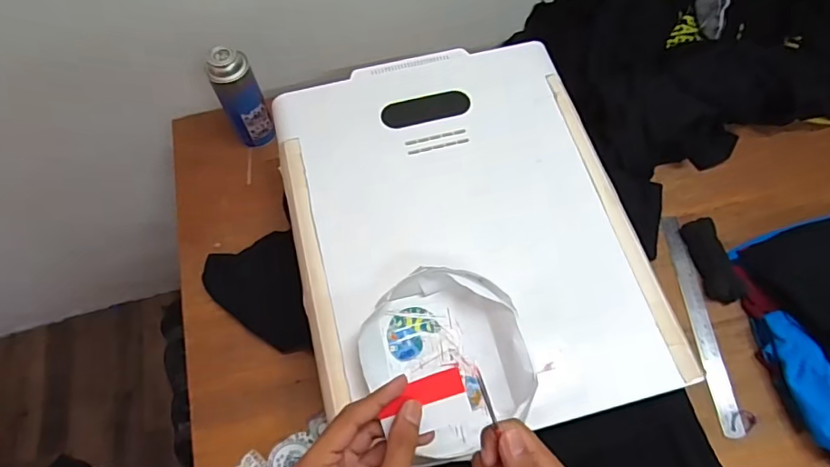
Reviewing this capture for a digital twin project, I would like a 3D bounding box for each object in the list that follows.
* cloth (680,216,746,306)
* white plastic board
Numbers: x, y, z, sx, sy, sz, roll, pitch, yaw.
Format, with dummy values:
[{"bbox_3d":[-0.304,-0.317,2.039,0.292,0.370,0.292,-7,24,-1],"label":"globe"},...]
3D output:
[{"bbox_3d":[0.444,0.039,0.754,0.044,0.030,0.128,-8,64,-4],"label":"cloth"},{"bbox_3d":[0.053,-0.023,0.619,0.397,0.034,0.507,-13,62,-7],"label":"white plastic board"}]

